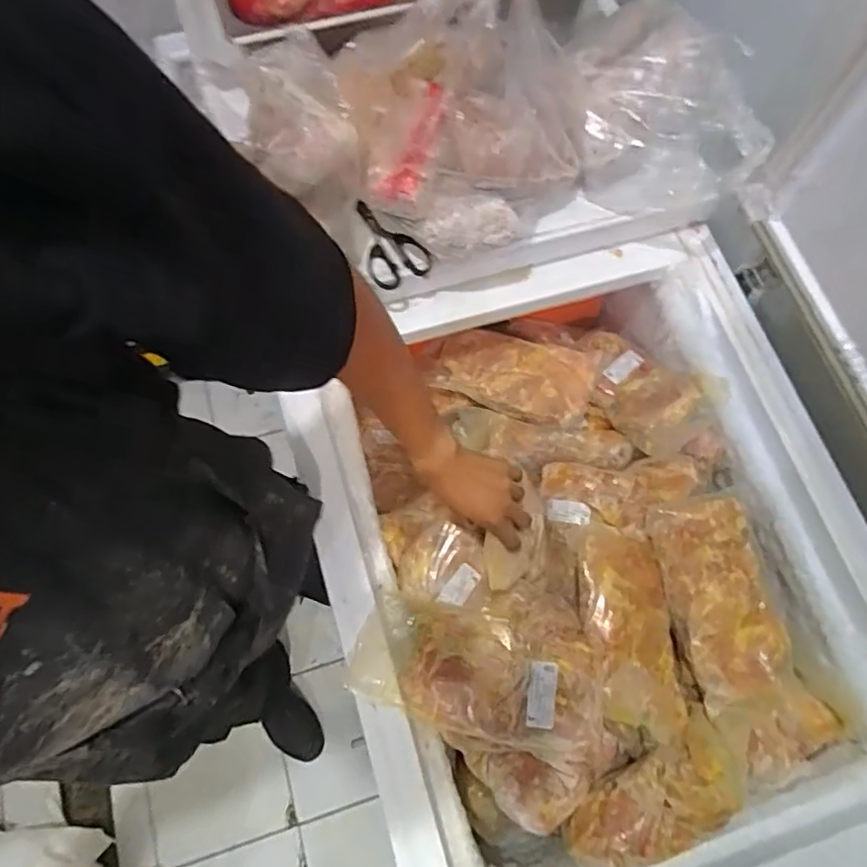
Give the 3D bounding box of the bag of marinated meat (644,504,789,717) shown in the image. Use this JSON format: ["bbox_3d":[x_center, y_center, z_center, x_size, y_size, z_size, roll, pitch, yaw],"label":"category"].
[{"bbox_3d":[0.370,0.212,0.765,0.121,0.039,0.249,-13,74,-4],"label":"bag of marinated meat"}]

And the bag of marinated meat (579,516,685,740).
[{"bbox_3d":[0.249,0.249,0.767,0.125,0.055,0.267,-6,74,-2],"label":"bag of marinated meat"}]

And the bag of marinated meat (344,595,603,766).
[{"bbox_3d":[0.050,0.291,0.711,0.282,0.090,0.145,11,74,3],"label":"bag of marinated meat"}]

